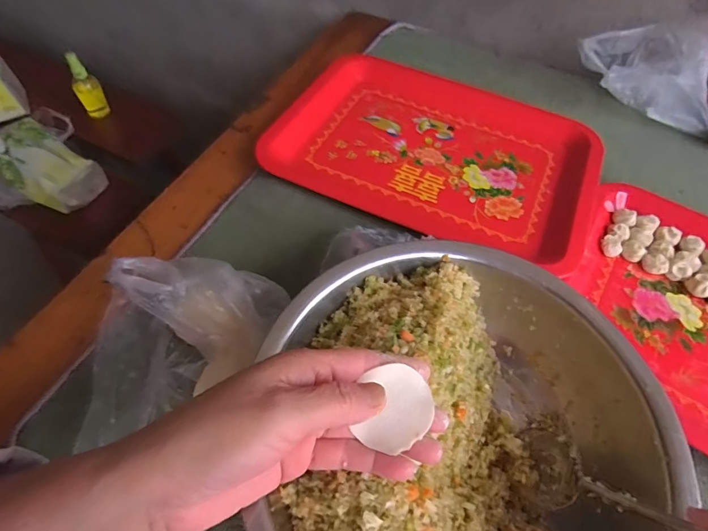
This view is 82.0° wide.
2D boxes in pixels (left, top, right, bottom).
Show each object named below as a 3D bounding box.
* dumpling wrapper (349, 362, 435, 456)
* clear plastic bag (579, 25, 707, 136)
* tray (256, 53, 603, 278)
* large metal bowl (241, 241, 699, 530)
[{"bbox_3d":[0.025,0.080,0.227,0.039,0.012,0.042,7,56,1],"label":"dumpling wrapper"},{"bbox_3d":[0.426,-0.254,0.558,0.239,0.100,0.088,16,57,7],"label":"clear plastic bag"},{"bbox_3d":[0.106,-0.156,0.514,0.372,0.023,0.283,22,58,11],"label":"tray"},{"bbox_3d":[0.067,0.120,0.292,0.268,0.083,0.270,26,59,13],"label":"large metal bowl"}]

